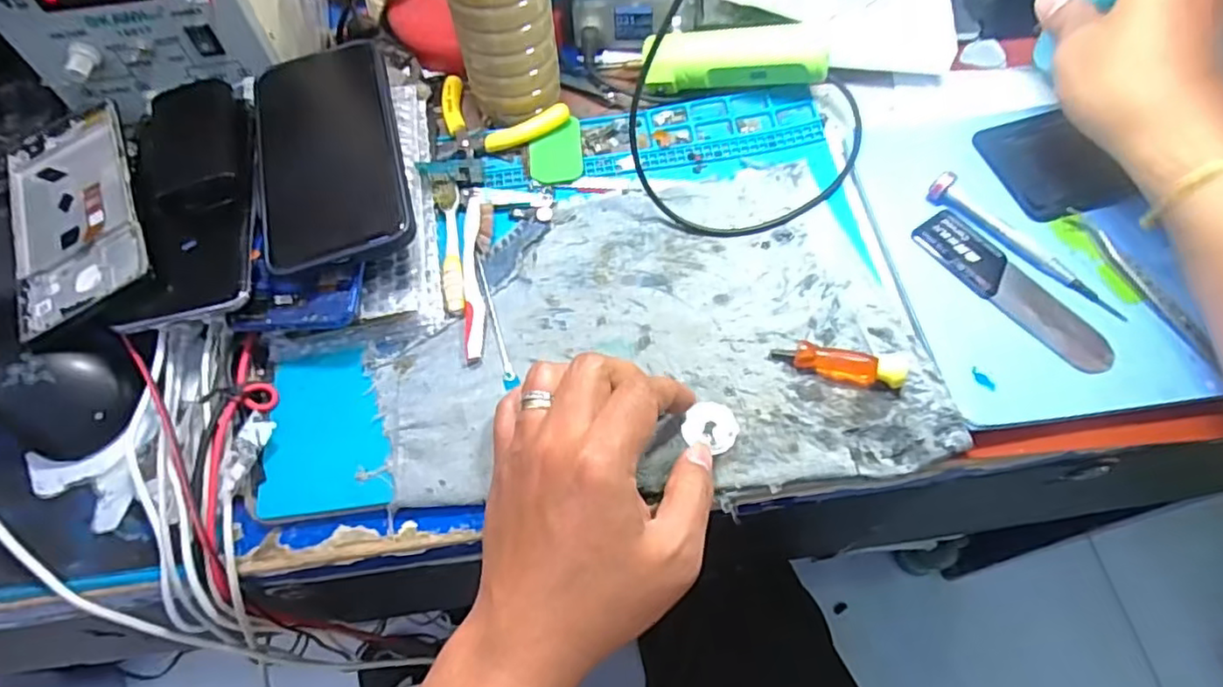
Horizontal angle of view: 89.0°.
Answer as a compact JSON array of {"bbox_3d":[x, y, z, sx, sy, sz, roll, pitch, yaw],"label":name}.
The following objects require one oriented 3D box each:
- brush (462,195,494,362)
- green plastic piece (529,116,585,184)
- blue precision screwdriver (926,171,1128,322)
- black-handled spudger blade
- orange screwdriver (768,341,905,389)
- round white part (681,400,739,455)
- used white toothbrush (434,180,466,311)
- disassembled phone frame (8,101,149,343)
[{"bbox_3d":[-0.080,-0.042,0.367,0.016,0.006,0.108,-4,61,0],"label":"brush"},{"bbox_3d":[-0.036,-0.125,0.406,0.034,0.004,0.047,-6,61,-1],"label":"green plastic piece"},{"bbox_3d":[0.232,-0.056,0.349,0.014,0.009,0.118,-41,67,-18],"label":"blue precision screwdriver"},{"bbox_3d":[0.222,-0.030,0.346,0.030,0.004,0.116,-32,65,-15],"label":"black-handled spudger blade"},{"bbox_3d":[0.119,0.011,0.327,0.065,0.014,0.015,11,67,23],"label":"orange screwdriver"},{"bbox_3d":[0.052,0.043,0.324,0.028,0.005,0.026,0,68,1],"label":"round white part"},{"bbox_3d":[-0.097,-0.060,0.378,0.013,0.010,0.091,-9,62,-3],"label":"used white toothbrush"},{"bbox_3d":[-0.309,-0.078,0.358,0.072,0.006,0.159,-32,63,-3],"label":"disassembled phone frame"}]

